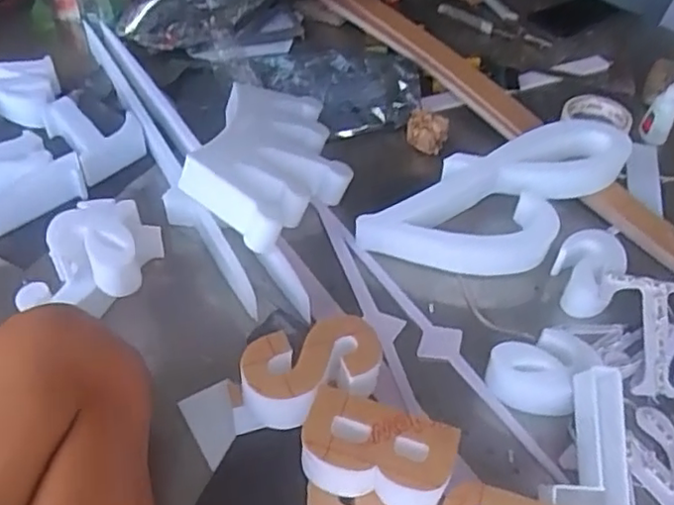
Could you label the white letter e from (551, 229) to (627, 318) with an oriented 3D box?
[{"bbox_3d":[0.257,0.017,0.665,0.064,0.040,0.093,24,49,17],"label":"white letter e"}]

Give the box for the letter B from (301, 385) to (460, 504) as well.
[{"bbox_3d":[0.028,0.146,0.472,0.107,0.043,0.061,18,47,12],"label":"letter B"}]

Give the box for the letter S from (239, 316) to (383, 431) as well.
[{"bbox_3d":[-0.018,0.095,0.510,0.111,0.034,0.065,-14,48,-18],"label":"letter S"}]

